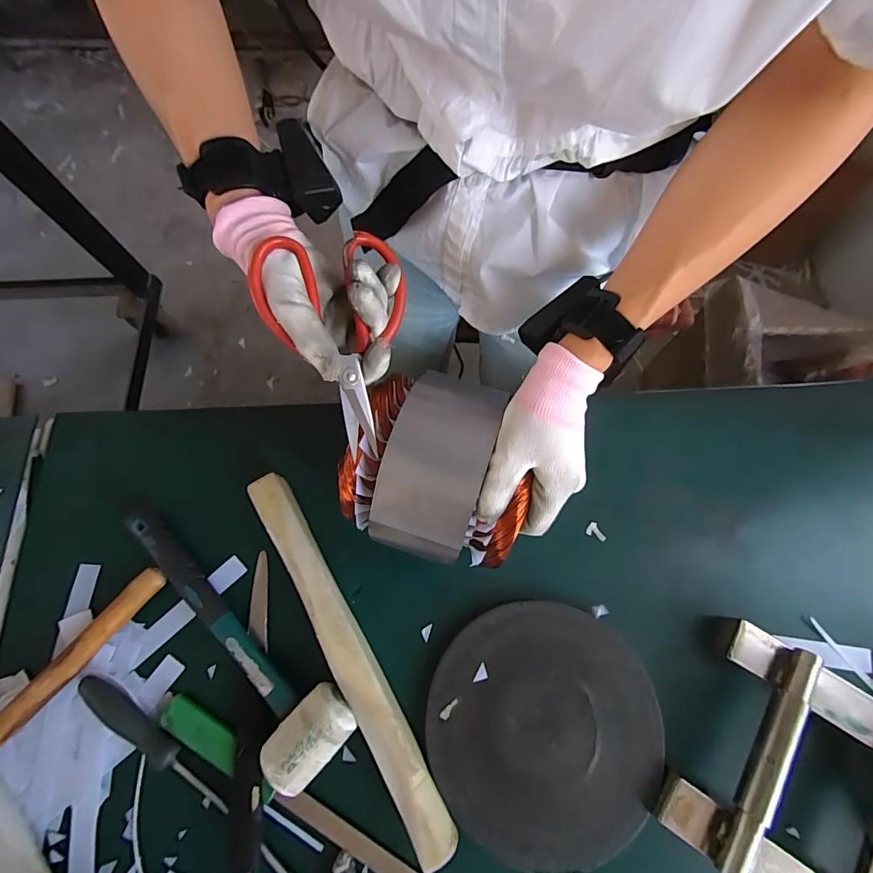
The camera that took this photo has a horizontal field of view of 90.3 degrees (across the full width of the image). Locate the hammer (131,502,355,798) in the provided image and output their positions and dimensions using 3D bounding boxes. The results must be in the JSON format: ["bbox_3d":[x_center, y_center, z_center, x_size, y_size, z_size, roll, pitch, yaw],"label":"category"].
[{"bbox_3d":[-0.192,0.173,0.381,0.277,0.044,0.070,38,77,12],"label":"hammer"}]

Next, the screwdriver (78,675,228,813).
[{"bbox_3d":[-0.239,0.259,0.362,0.159,0.022,0.020,34,76,12],"label":"screwdriver"}]

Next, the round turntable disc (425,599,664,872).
[{"bbox_3d":[0.090,0.249,0.371,0.189,0.011,0.195,0,73,0],"label":"round turntable disc"}]

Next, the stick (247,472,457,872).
[{"bbox_3d":[-0.080,0.181,0.378,0.035,0.035,0.330,-30,74,-8],"label":"stick"}]

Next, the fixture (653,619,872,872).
[{"bbox_3d":[0.306,0.282,0.343,0.202,0.041,0.179,32,75,11],"label":"fixture"}]

